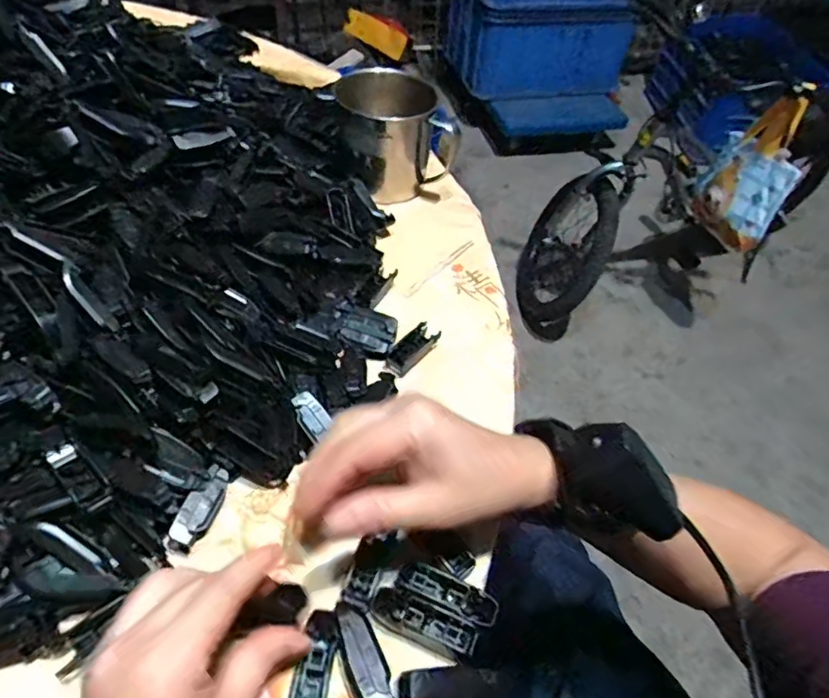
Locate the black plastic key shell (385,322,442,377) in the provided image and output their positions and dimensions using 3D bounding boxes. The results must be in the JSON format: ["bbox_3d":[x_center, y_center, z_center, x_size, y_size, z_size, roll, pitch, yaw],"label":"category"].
[{"bbox_3d":[-0.001,0.000,0.432,0.018,0.011,0.047,34,55,20],"label":"black plastic key shell"}]

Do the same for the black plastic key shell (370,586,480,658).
[{"bbox_3d":[0.005,0.143,0.310,0.057,0.008,0.017,21,52,11],"label":"black plastic key shell"}]

